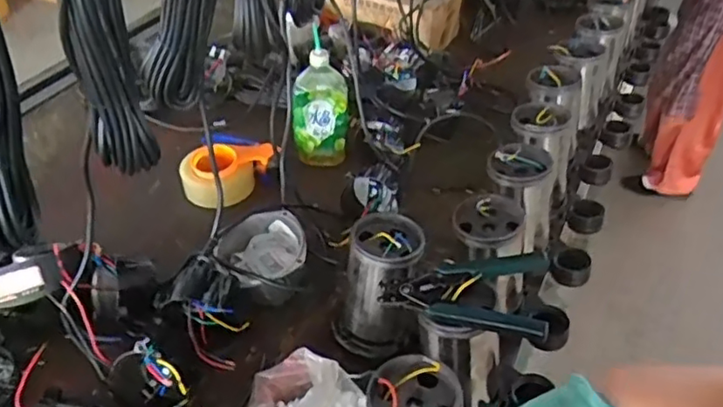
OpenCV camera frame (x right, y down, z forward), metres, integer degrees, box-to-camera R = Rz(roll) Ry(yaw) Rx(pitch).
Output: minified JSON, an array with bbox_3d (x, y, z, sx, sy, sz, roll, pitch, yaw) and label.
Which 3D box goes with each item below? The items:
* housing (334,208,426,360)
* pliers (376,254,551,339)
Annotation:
[{"bbox_3d":[0.021,0.107,0.793,0.099,0.166,0.100,1,41,-1],"label":"housing"},{"bbox_3d":[0.126,0.091,0.672,0.204,0.034,0.121,10,42,10],"label":"pliers"}]

